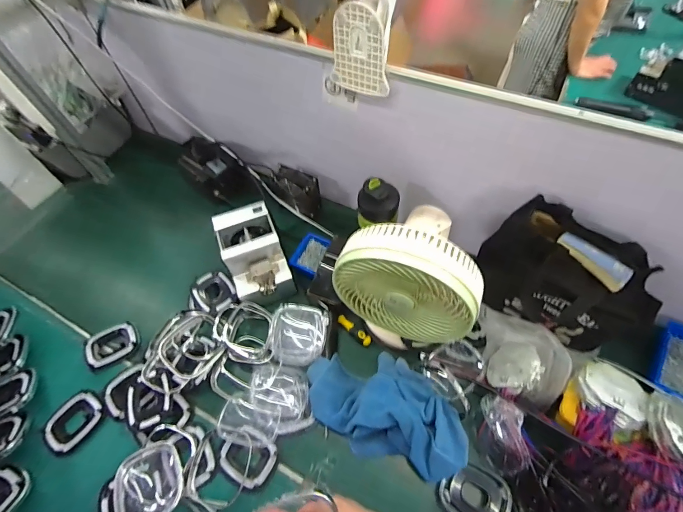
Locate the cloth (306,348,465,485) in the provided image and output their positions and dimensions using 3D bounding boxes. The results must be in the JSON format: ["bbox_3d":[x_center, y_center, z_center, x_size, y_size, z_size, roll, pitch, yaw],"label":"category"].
[{"bbox_3d":[0.080,0.280,0.637,0.309,0.068,0.179,33,66,21],"label":"cloth"}]

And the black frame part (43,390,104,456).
[{"bbox_3d":[-0.538,0.327,0.690,0.090,0.015,0.104,25,63,18],"label":"black frame part"}]

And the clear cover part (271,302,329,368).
[{"bbox_3d":[-0.086,0.167,0.721,0.107,0.066,0.116,6,59,7],"label":"clear cover part"}]

